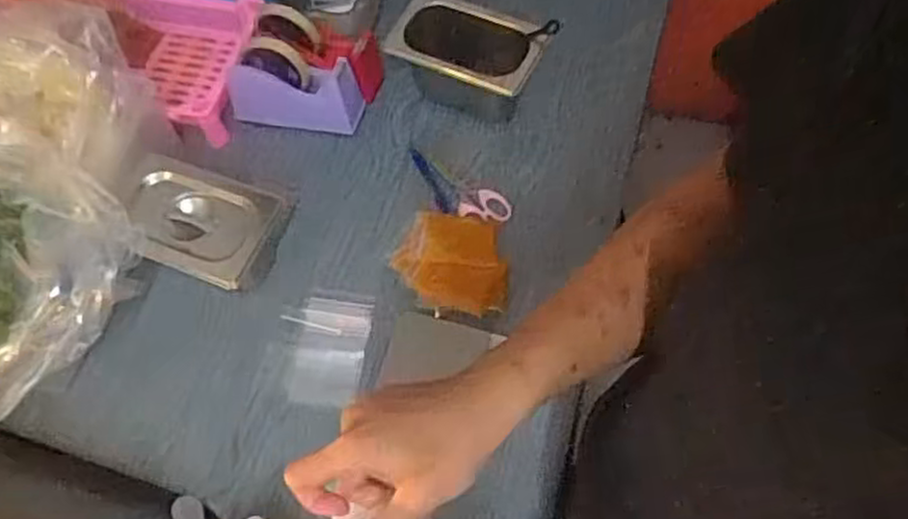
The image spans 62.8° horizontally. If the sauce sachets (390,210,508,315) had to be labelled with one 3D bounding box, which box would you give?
[{"bbox_3d":[0.000,-0.002,0.833,0.123,0.023,0.116,7,62,8],"label":"sauce sachets"}]

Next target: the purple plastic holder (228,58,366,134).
[{"bbox_3d":[-0.191,-0.208,0.915,0.167,0.091,0.047,5,43,10],"label":"purple plastic holder"}]

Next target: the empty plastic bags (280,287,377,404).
[{"bbox_3d":[-0.141,0.094,0.807,0.092,0.004,0.124,6,67,-2],"label":"empty plastic bags"}]

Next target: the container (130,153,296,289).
[{"bbox_3d":[-0.273,-0.030,0.818,0.180,0.078,0.120,17,64,13],"label":"container"}]

